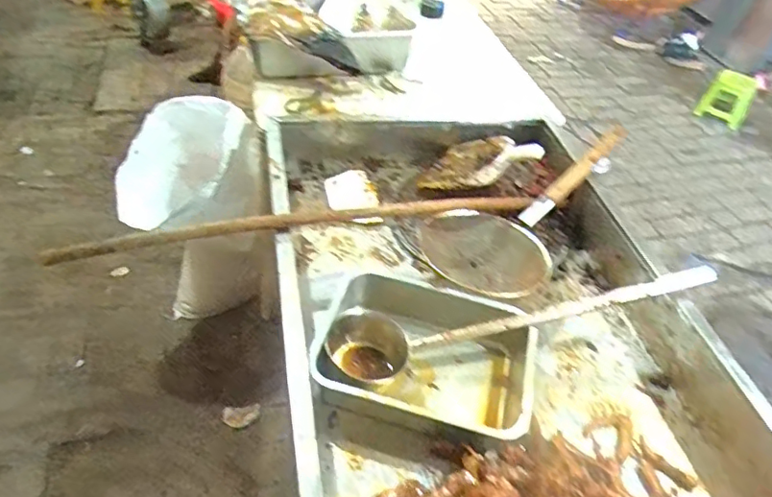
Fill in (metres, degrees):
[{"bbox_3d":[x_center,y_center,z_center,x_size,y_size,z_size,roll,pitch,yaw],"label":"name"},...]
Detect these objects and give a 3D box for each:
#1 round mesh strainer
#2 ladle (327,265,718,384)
[{"bbox_3d":[0.342,-0.071,1.371,0.536,0.130,0.272,-38,57,-18],"label":"round mesh strainer"},{"bbox_3d":[0.261,0.136,1.138,0.767,0.176,0.143,-7,44,-16],"label":"ladle"}]

